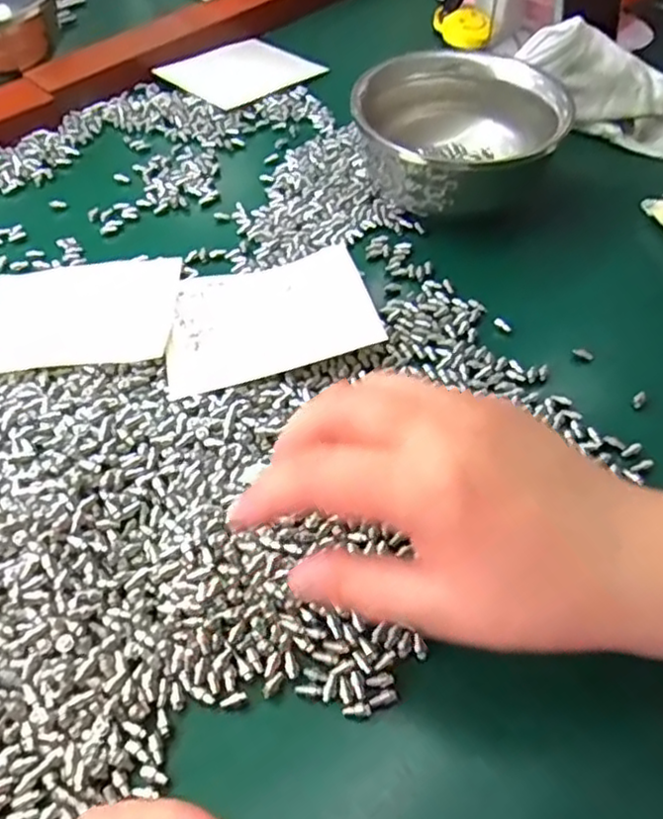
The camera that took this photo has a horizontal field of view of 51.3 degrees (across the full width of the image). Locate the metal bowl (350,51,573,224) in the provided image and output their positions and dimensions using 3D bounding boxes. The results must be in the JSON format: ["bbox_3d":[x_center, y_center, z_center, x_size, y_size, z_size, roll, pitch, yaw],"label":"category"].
[{"bbox_3d":[0.077,-0.164,0.430,0.118,0.068,0.118,0,52,0],"label":"metal bowl"}]

